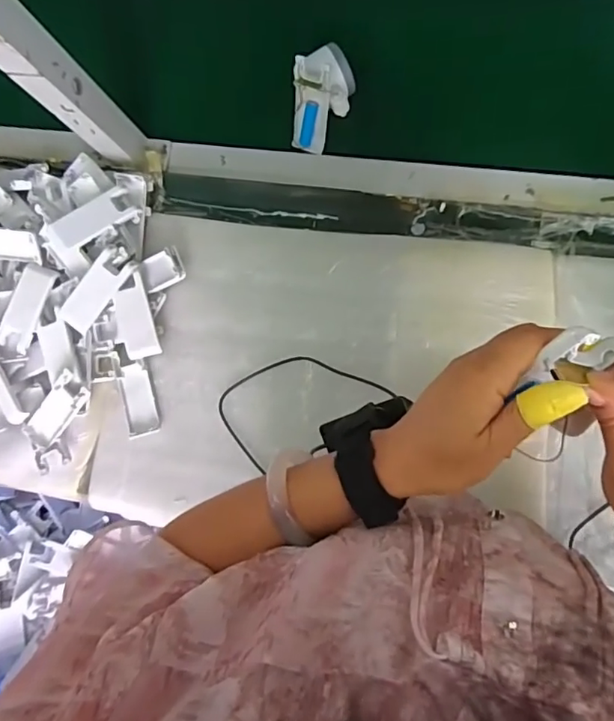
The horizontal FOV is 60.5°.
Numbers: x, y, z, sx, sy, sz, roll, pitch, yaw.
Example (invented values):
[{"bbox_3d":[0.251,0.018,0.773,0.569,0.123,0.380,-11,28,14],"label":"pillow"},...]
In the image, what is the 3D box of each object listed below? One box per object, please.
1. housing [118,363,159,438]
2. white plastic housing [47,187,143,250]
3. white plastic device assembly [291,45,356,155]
[{"bbox_3d":[-0.198,0.046,0.618,0.035,0.009,0.084,-15,84,8],"label":"housing"},{"bbox_3d":[-0.241,-0.160,0.602,0.095,0.019,0.039,-27,82,-11],"label":"white plastic housing"},{"bbox_3d":[0.018,-0.299,0.605,0.070,0.106,0.065,1,46,-4],"label":"white plastic device assembly"}]

